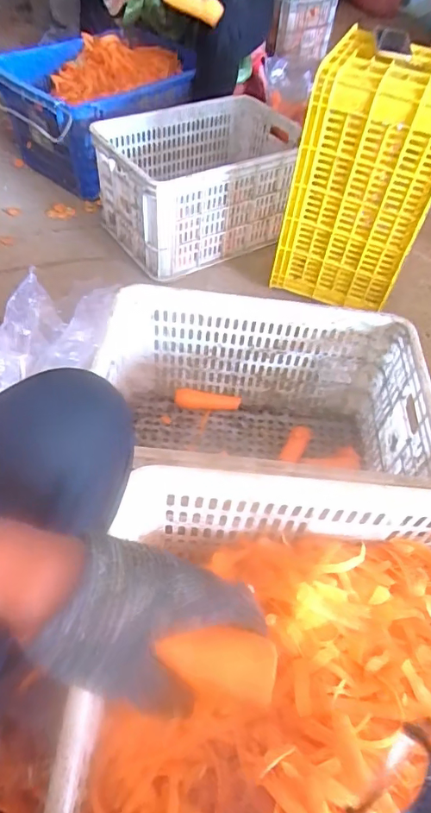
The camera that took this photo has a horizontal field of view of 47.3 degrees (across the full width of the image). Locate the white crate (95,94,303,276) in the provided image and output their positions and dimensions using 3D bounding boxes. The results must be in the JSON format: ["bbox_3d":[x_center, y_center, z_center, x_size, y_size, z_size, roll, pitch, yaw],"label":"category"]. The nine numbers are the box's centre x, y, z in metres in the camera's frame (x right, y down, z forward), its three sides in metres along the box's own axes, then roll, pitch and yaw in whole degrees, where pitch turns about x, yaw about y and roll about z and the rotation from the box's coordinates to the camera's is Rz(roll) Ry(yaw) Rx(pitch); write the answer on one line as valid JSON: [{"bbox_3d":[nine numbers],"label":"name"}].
[{"bbox_3d":[-0.023,-0.630,1.375,0.557,0.263,0.352,-30,60,-25],"label":"white crate"}]

